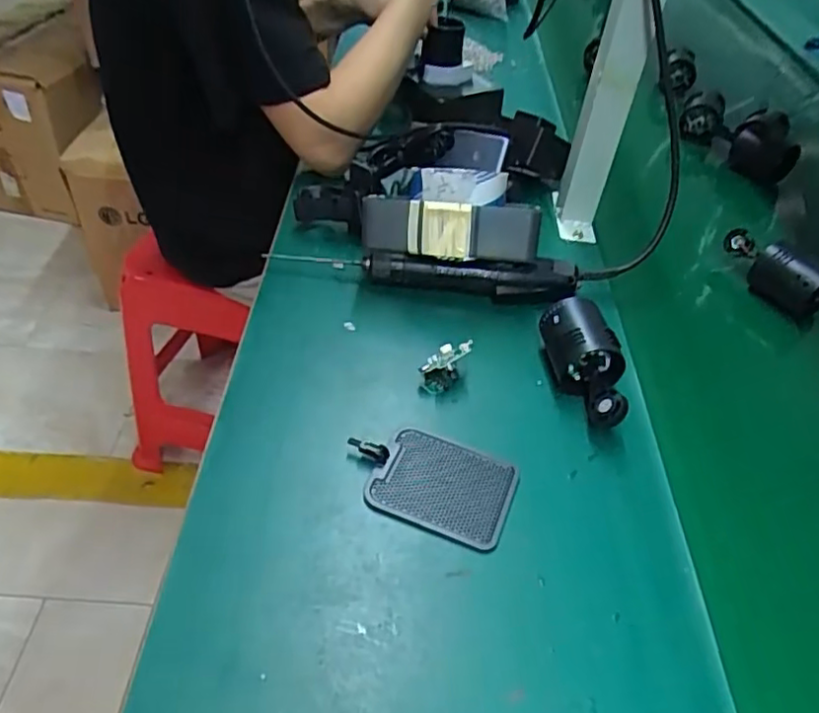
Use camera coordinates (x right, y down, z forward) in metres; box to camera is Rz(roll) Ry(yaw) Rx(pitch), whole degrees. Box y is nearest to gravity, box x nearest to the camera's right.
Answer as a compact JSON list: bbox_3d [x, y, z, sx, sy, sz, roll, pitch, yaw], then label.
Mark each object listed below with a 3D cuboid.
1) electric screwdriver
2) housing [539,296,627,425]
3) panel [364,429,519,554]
[{"bbox_3d":[0.014,-0.085,0.616,0.287,0.042,0.029,8,43,0],"label":"electric screwdriver"},{"bbox_3d":[0.147,0.009,0.537,0.054,0.056,0.117,-6,45,-15],"label":"housing"},{"bbox_3d":[0.025,0.092,0.469,0.097,0.006,0.079,19,44,11],"label":"panel"}]

